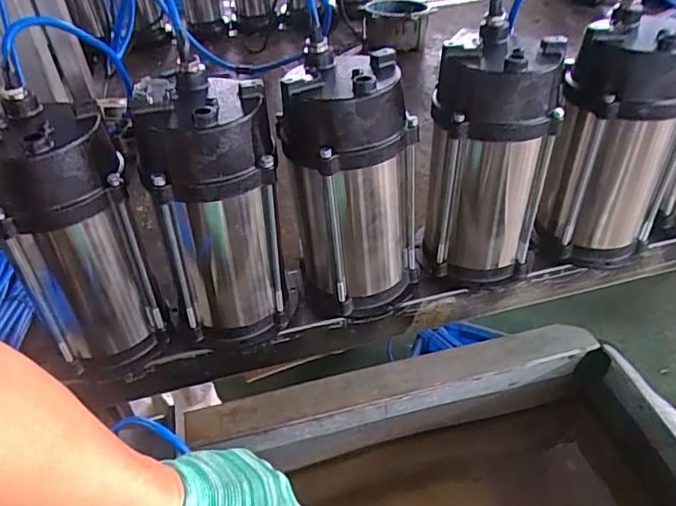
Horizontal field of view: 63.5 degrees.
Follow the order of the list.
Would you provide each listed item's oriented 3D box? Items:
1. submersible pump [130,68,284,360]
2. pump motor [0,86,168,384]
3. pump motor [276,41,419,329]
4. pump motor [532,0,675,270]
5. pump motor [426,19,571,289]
[{"bbox_3d":[-0.109,-0.029,0.540,0.111,0.257,0.108,0,41,6],"label":"submersible pump"},{"bbox_3d":[-0.245,-0.007,0.520,0.115,0.253,0.100,-19,42,-15],"label":"pump motor"},{"bbox_3d":[0.014,-0.063,0.562,0.128,0.250,0.113,-3,41,3],"label":"pump motor"},{"bbox_3d":[0.299,-0.110,0.590,0.118,0.248,0.107,18,46,25],"label":"pump motor"},{"bbox_3d":[0.160,-0.095,0.590,0.123,0.248,0.114,7,42,14],"label":"pump motor"}]

